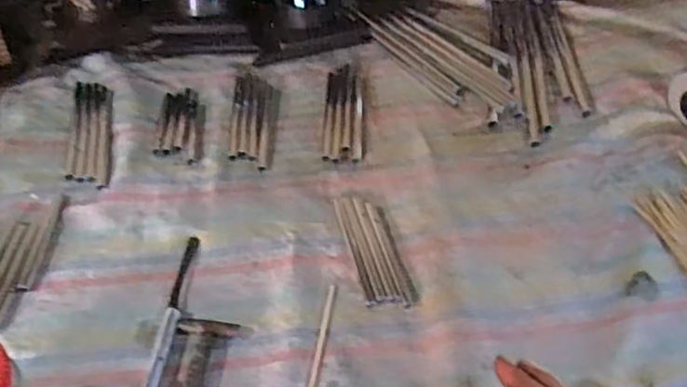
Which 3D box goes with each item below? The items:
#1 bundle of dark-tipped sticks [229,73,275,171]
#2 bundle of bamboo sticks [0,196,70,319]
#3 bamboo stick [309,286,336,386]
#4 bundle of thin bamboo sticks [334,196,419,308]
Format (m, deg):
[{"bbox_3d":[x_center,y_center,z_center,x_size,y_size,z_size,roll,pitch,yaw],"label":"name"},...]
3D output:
[{"bbox_3d":[-0.093,-0.077,0.674,0.039,0.009,0.142,-1,51,-2],"label":"bundle of dark-tipped sticks"},{"bbox_3d":[-0.267,0.053,0.546,0.037,0.008,0.130,4,51,2],"label":"bundle of bamboo sticks"},{"bbox_3d":[-0.019,0.121,0.503,0.006,0.004,0.120,8,51,5],"label":"bamboo stick"},{"bbox_3d":[0.027,0.047,0.566,0.042,0.004,0.115,-11,52,-10],"label":"bundle of thin bamboo sticks"}]

